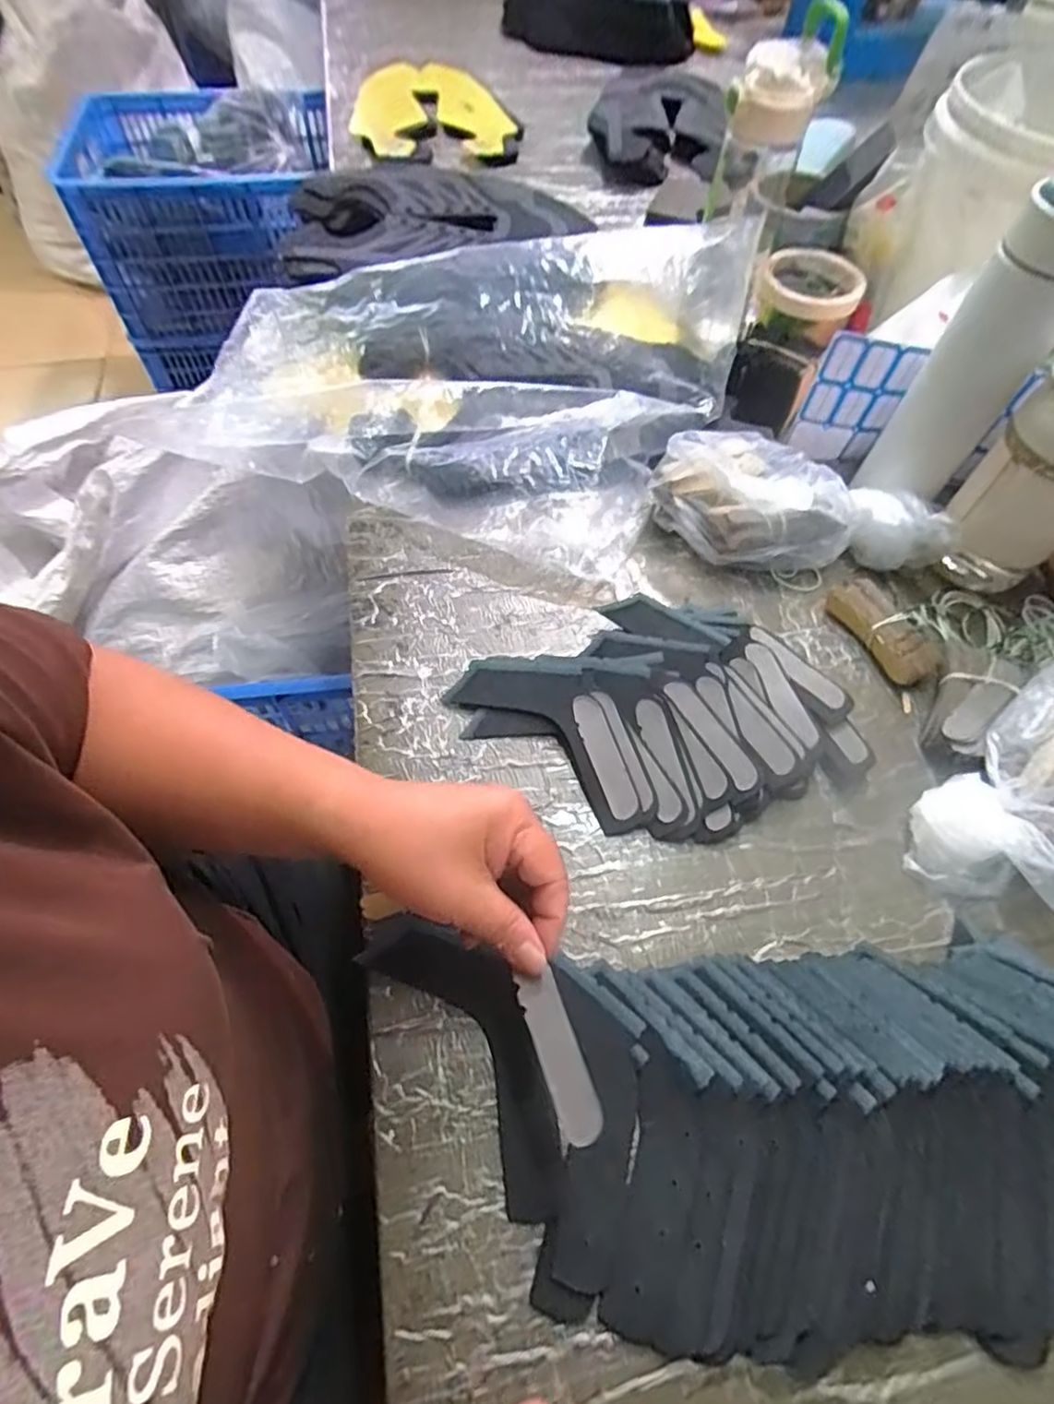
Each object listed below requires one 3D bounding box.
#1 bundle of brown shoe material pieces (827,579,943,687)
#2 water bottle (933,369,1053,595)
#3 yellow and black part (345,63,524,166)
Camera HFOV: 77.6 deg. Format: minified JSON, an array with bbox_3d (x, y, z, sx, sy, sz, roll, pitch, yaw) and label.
[{"bbox_3d":[0.268,-0.054,0.492,0.038,0.021,0.092,-22,62,-14],"label":"bundle of brown shoe material pieces"},{"bbox_3d":[0.363,-0.150,0.473,0.070,0.153,0.080,-35,66,-20],"label":"water bottle"},{"bbox_3d":[-0.128,-0.803,0.903,0.215,0.053,0.248,-12,60,-9],"label":"yellow and black part"}]

